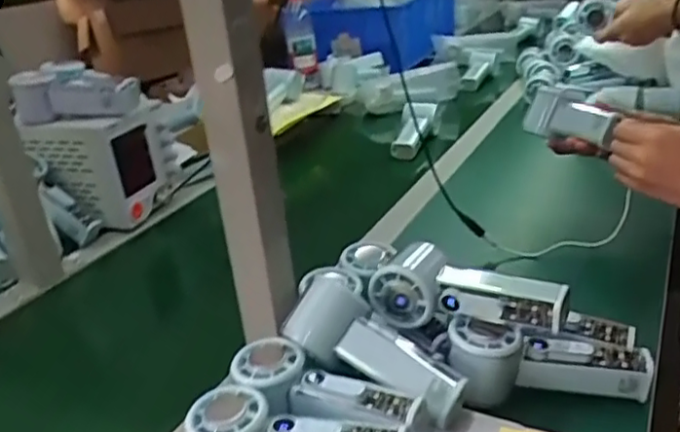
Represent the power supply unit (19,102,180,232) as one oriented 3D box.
[{"bbox_3d":[-0.331,-0.077,0.875,0.161,0.135,0.115,4,27,21],"label":"power supply unit"}]

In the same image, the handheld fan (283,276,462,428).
[{"bbox_3d":[0.029,0.101,0.487,0.146,0.049,0.052,27,37,20],"label":"handheld fan"}]

